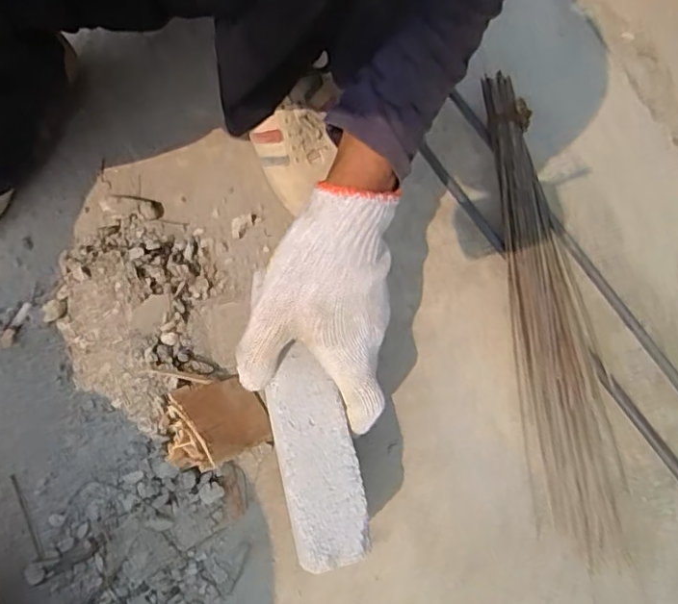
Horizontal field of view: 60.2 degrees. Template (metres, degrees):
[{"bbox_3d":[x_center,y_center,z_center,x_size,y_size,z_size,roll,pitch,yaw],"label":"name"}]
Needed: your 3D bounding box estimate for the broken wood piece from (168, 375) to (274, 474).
[{"bbox_3d":[-0.093,0.092,0.445,0.084,0.015,0.065,-3,56,-45],"label":"broken wood piece"}]

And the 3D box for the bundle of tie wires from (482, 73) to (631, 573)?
[{"bbox_3d":[0.179,-0.002,0.492,0.073,0.054,0.411,-2,70,-3],"label":"bundle of tie wires"}]

